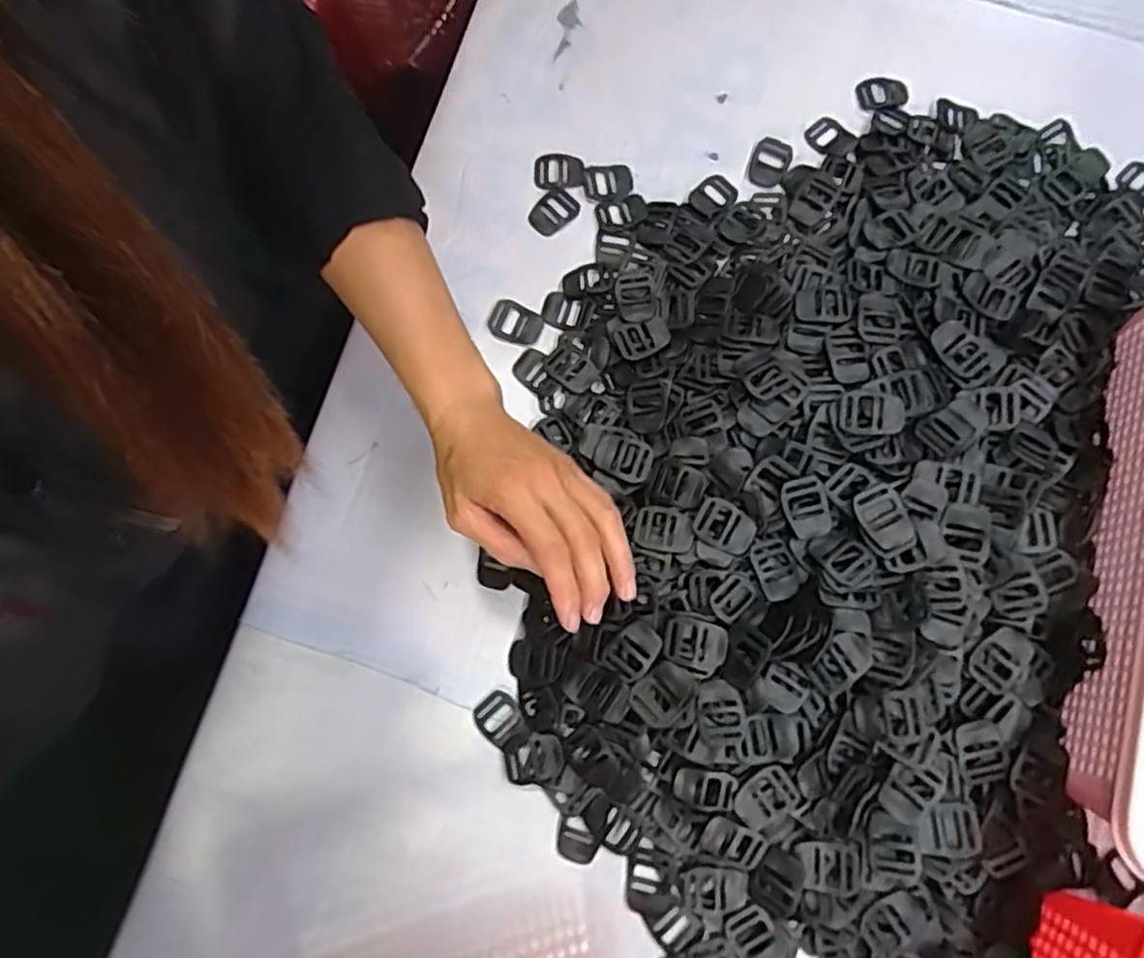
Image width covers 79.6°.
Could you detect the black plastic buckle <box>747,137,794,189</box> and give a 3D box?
[{"bbox_3d":[0.154,-0.246,0.537,0.028,0.005,0.044,23,78,4],"label":"black plastic buckle"}]

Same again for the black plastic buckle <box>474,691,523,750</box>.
[{"bbox_3d":[-0.049,0.160,0.458,0.030,0.004,0.030,44,80,8],"label":"black plastic buckle"}]

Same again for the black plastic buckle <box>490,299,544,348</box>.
[{"bbox_3d":[-0.041,-0.115,0.510,0.039,0.004,0.030,21,78,3],"label":"black plastic buckle"}]

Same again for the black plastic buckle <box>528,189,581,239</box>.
[{"bbox_3d":[-0.013,-0.205,0.527,0.028,0.004,0.038,40,79,7],"label":"black plastic buckle"}]

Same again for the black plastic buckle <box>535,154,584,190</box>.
[{"bbox_3d":[-0.010,-0.238,0.533,0.039,0.004,0.031,10,77,1],"label":"black plastic buckle"}]

